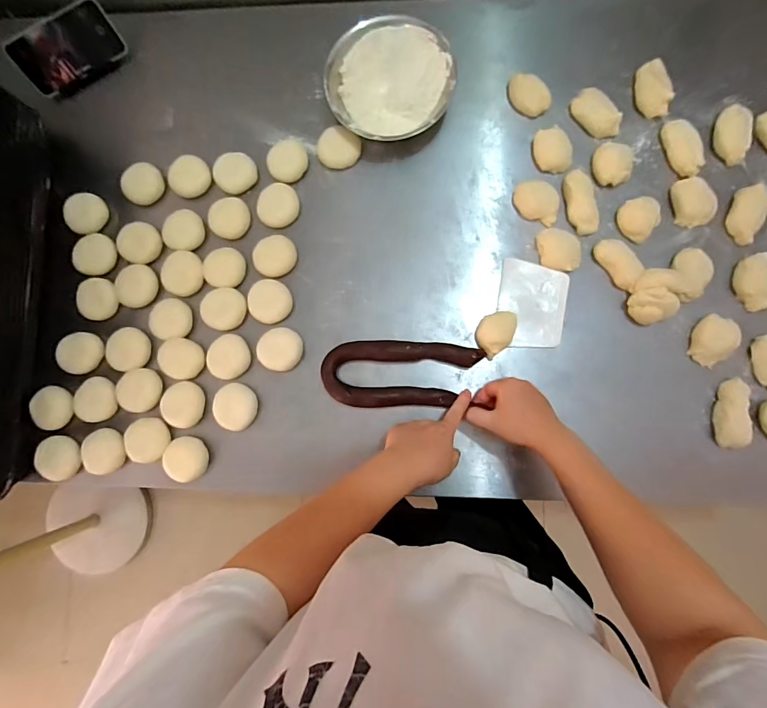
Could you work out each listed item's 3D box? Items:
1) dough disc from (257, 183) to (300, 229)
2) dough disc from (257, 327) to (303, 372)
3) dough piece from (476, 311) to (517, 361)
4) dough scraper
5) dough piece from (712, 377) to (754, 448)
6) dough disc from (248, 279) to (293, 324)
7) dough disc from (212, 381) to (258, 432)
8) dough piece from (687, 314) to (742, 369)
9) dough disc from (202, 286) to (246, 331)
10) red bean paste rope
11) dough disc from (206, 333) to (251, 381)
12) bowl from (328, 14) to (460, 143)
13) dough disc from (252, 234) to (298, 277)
[{"bbox_3d":[-0.162,-0.228,0.619,0.061,0.010,0.068,-4,84,4],"label":"dough disc"},{"bbox_3d":[-0.153,-0.008,0.594,0.065,0.007,0.062,0,84,4],"label":"dough disc"},{"bbox_3d":[0.161,-0.032,0.573,0.063,0.024,0.050,-40,83,-1],"label":"dough piece"},{"bbox_3d":[0.217,-0.073,0.586,0.093,0.004,0.126,7,85,13],"label":"dough scraper"},{"bbox_3d":[0.472,0.079,0.541,0.041,0.020,0.090,0,84,4],"label":"dough piece"},{"bbox_3d":[-0.171,-0.079,0.605,0.064,0.011,0.064,0,84,4],"label":"dough disc"},{"bbox_3d":[-0.219,0.077,0.589,0.060,0.010,0.065,0,83,3],"label":"dough disc"},{"bbox_3d":[0.457,-0.019,0.553,0.051,0.030,0.066,33,87,7],"label":"dough piece"},{"bbox_3d":[-0.242,-0.070,0.603,0.068,0.015,0.063,0,84,4],"label":"dough disc"},{"bbox_3d":[0.025,0.028,0.574,0.223,0.016,0.092,1,83,4],"label":"red bean paste rope"},{"bbox_3d":[-0.231,0.004,0.598,0.061,0.006,0.066,0,84,4],"label":"dough disc"},{"bbox_3d":[0.011,-0.406,0.611,0.184,0.059,0.173,0,84,4],"label":"bowl"},{"bbox_3d":[-0.164,-0.148,0.606,0.063,0.018,0.056,-37,83,-1],"label":"dough disc"}]

